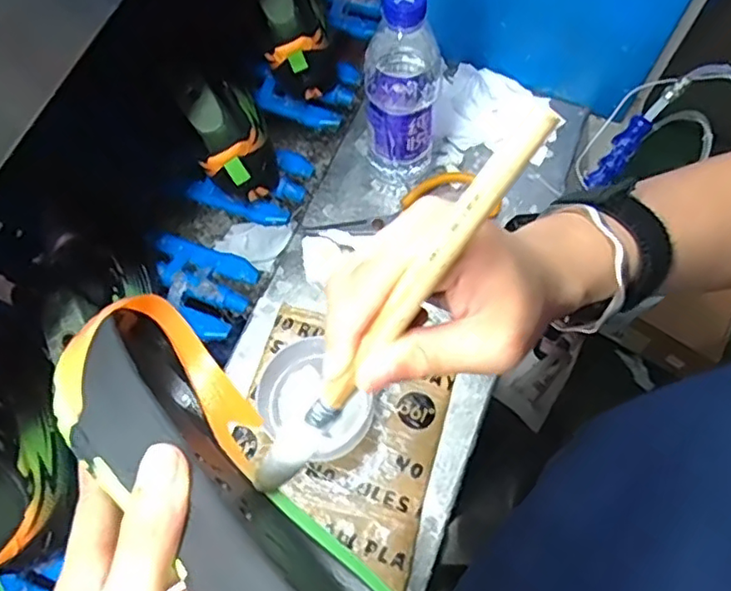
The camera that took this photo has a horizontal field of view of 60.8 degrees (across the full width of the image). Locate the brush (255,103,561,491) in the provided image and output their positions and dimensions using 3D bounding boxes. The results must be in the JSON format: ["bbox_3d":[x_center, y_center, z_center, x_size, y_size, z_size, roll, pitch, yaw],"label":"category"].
[{"bbox_3d":[0.005,0.013,0.224,0.012,0.185,0.009,45,30,18],"label":"brush"}]

